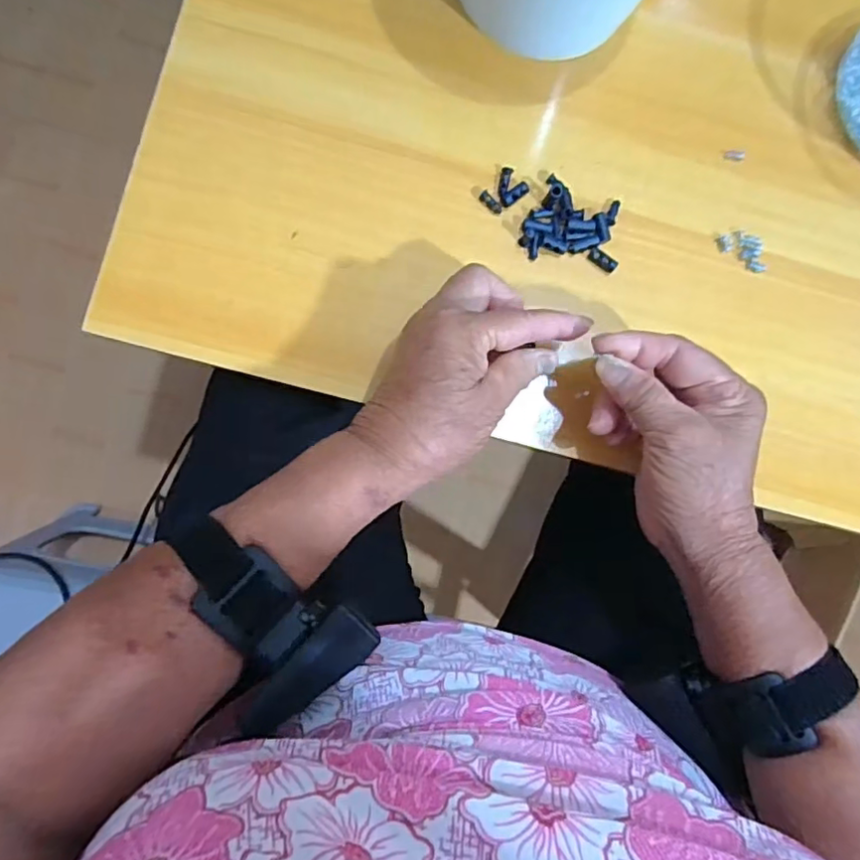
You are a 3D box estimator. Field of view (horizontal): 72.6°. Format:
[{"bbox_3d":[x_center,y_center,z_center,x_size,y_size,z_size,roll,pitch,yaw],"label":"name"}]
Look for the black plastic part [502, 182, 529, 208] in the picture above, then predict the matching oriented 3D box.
[{"bbox_3d":[0.054,-0.149,0.370,0.021,0.005,0.007,-39,91,-7],"label":"black plastic part"}]

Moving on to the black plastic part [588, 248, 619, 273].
[{"bbox_3d":[0.111,-0.109,0.375,0.020,0.004,0.008,30,84,-3],"label":"black plastic part"}]

